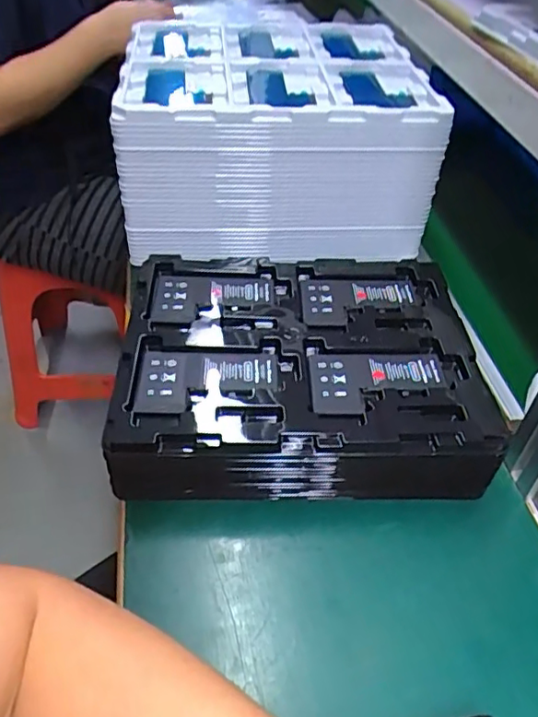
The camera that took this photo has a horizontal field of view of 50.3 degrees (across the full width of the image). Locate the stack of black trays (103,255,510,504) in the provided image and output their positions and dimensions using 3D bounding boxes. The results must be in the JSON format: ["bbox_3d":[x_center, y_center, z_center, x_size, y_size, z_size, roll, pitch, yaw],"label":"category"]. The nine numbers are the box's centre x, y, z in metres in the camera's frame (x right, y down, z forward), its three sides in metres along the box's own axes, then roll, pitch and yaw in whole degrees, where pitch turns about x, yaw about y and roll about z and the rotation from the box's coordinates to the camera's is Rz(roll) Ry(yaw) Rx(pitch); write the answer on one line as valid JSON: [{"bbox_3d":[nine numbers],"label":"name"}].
[{"bbox_3d":[0.021,0.004,0.480,0.276,0.065,0.223,1,45,-4],"label":"stack of black trays"}]

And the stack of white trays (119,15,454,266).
[{"bbox_3d":[-0.002,-0.273,0.675,0.317,0.148,0.296,-2,45,-7],"label":"stack of white trays"}]

